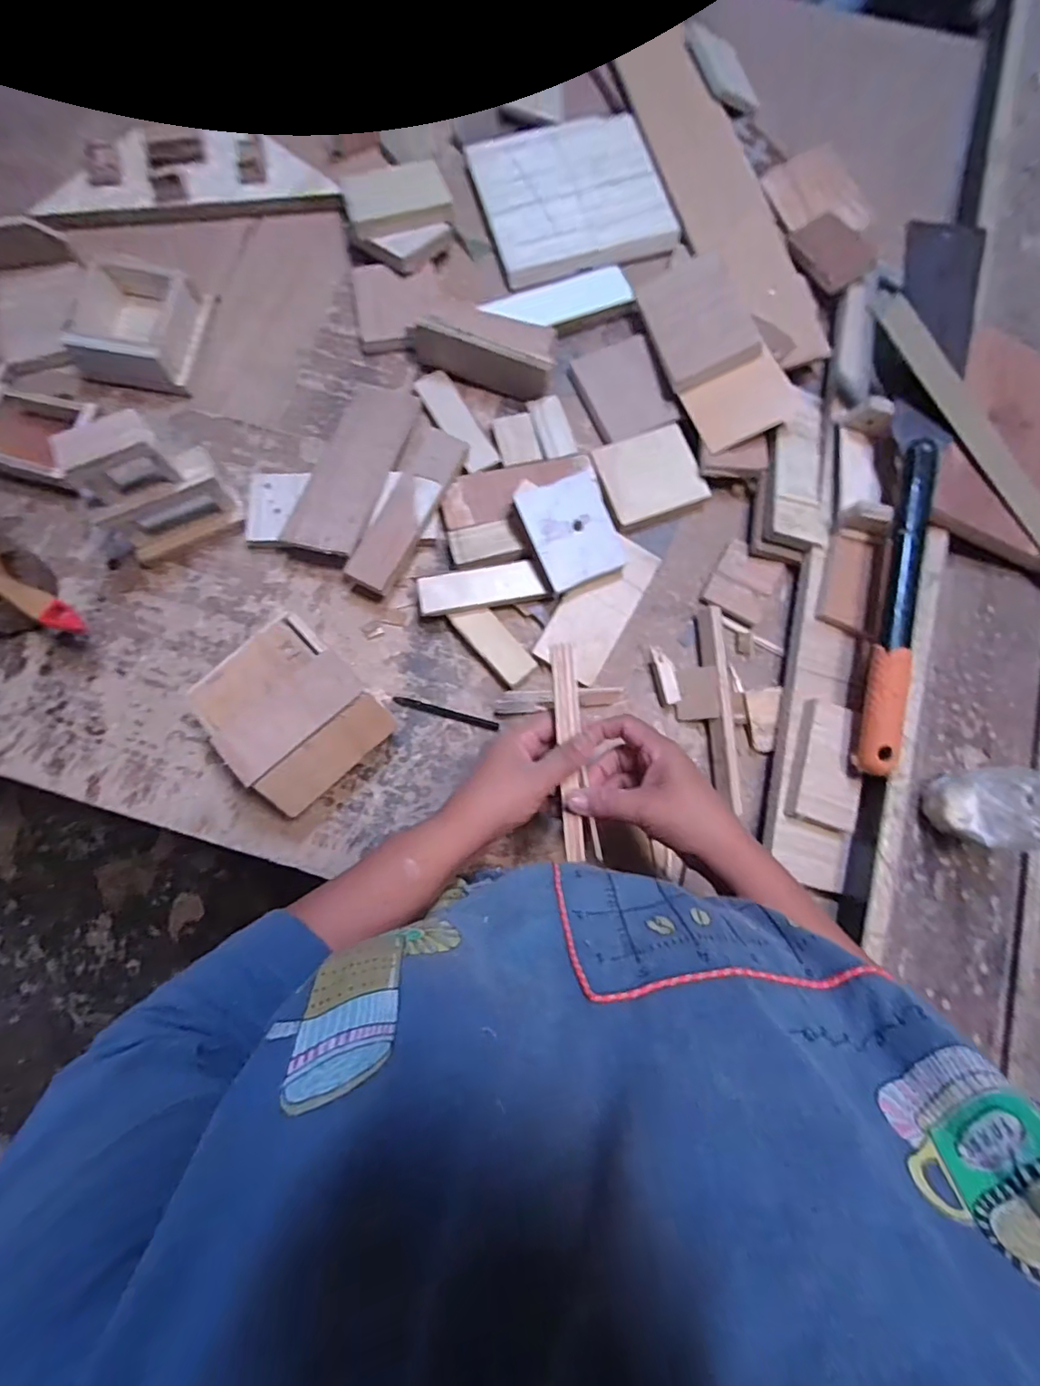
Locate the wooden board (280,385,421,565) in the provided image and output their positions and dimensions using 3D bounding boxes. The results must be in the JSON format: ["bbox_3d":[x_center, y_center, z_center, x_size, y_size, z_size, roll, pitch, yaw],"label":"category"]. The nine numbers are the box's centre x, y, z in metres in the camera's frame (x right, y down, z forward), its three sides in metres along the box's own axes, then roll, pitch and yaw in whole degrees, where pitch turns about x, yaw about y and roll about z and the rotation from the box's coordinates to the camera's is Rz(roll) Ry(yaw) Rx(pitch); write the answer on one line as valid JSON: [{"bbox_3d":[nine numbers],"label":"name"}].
[{"bbox_3d":[-0.173,-0.229,0.574,0.081,0.014,0.211,16,69,5],"label":"wooden board"}]

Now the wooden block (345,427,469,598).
[{"bbox_3d":[-0.109,-0.184,0.557,0.049,0.022,0.184,25,79,3],"label":"wooden block"}]

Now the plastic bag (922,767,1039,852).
[{"bbox_3d":[0.391,0.095,0.459,0.058,0.096,0.061,-1,77,-1],"label":"plastic bag"}]

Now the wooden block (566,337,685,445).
[{"bbox_3d":[0.111,-0.331,0.605,0.088,0.014,0.115,-20,80,-5],"label":"wooden block"}]

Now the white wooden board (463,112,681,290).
[{"bbox_3d":[0.058,-0.580,0.648,0.201,0.017,0.208,-17,80,-5],"label":"white wooden board"}]

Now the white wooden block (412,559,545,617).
[{"bbox_3d":[-0.038,-0.103,0.542,0.118,0.017,0.043,-12,80,-4],"label":"white wooden block"}]

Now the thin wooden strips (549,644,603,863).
[{"bbox_3d":[0.040,0.043,0.416,0.024,0.005,0.159,-5,85,-2],"label":"thin wooden strips"}]

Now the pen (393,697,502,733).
[{"bbox_3d":[-0.071,0.020,0.541,0.103,0.004,0.009,15,79,2],"label":"pen"}]

